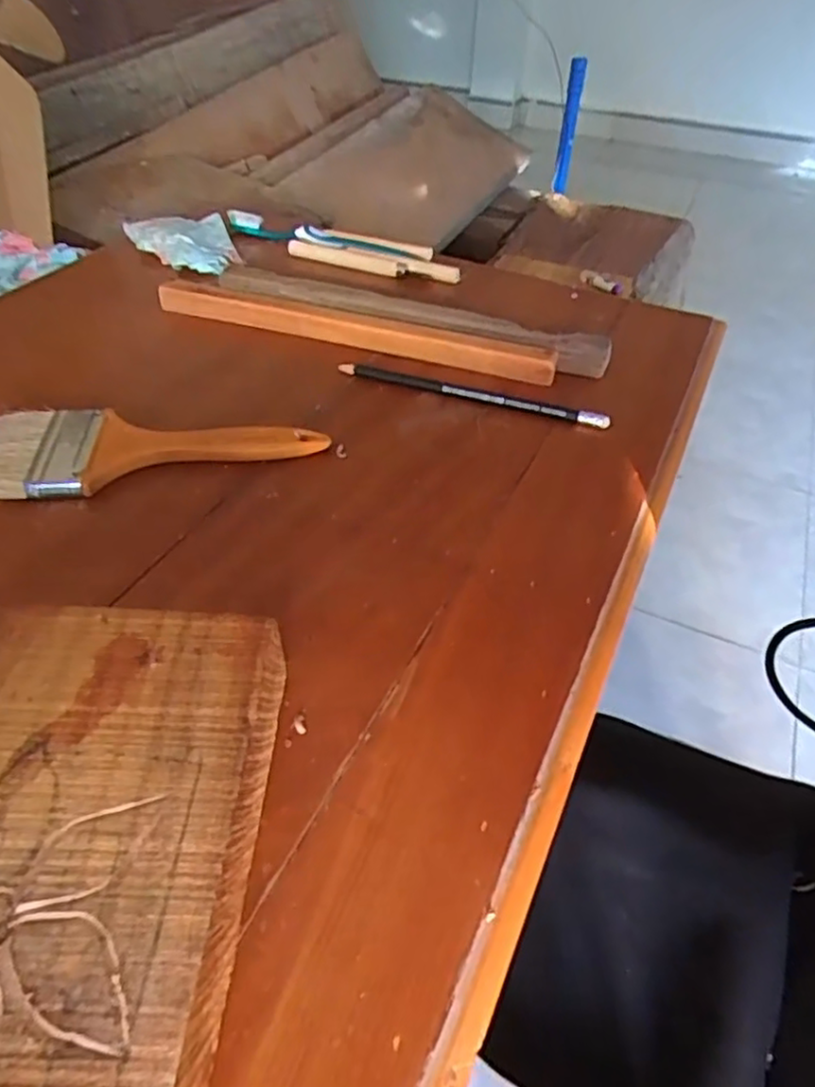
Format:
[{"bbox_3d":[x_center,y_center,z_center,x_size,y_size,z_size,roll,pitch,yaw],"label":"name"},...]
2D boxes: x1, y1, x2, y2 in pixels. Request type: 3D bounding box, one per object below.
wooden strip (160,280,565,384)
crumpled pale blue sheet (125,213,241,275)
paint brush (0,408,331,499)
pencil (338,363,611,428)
[{"bbox_3d":[-0.042,-0.152,0.474,0.295,0.021,0.016,15,47,13],"label":"wooden strip"},{"bbox_3d":[-0.195,-0.261,0.576,0.084,0.023,0.093,-14,47,-15],"label":"crumpled pale blue sheet"},{"bbox_3d":[-0.145,-0.053,0.377,0.189,0.018,0.067,-4,45,-5],"label":"paint brush"},{"bbox_3d":[0.040,-0.097,0.428,0.175,0.012,0.010,16,47,13],"label":"pencil"}]

